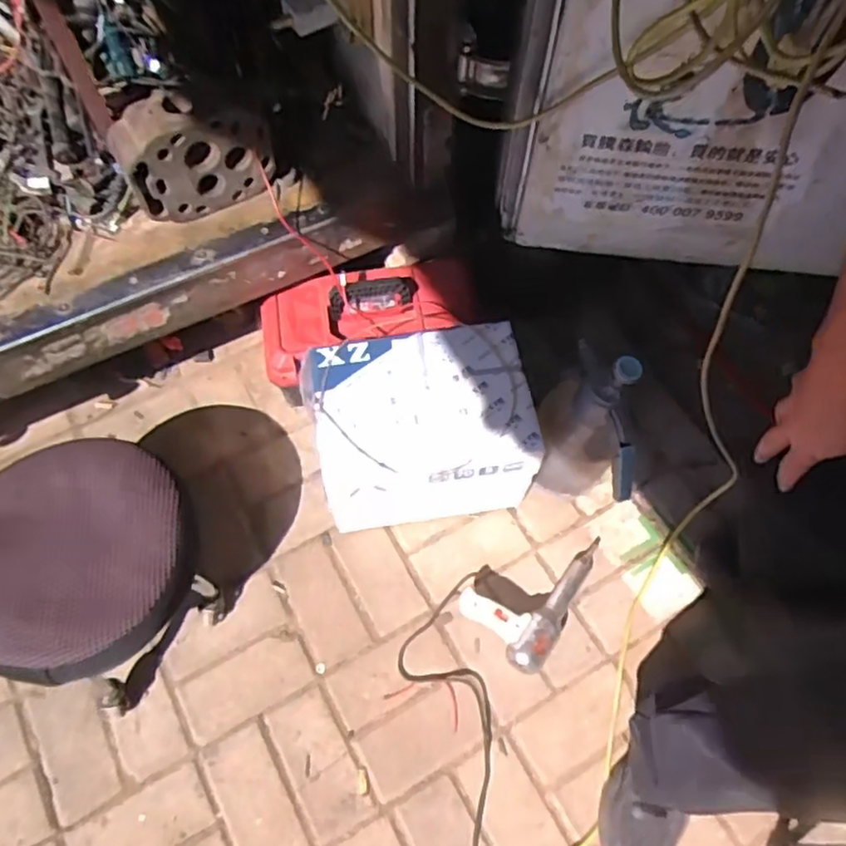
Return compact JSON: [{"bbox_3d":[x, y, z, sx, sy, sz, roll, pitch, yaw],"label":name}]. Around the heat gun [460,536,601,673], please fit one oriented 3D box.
[{"bbox_3d":[0.171,0.253,1.046,0.153,0.062,0.262,27,64,13],"label":"heat gun"}]

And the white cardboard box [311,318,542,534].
[{"bbox_3d":[-0.002,0.015,1.029,0.303,0.229,0.215,-8,63,-5],"label":"white cardboard box"}]

